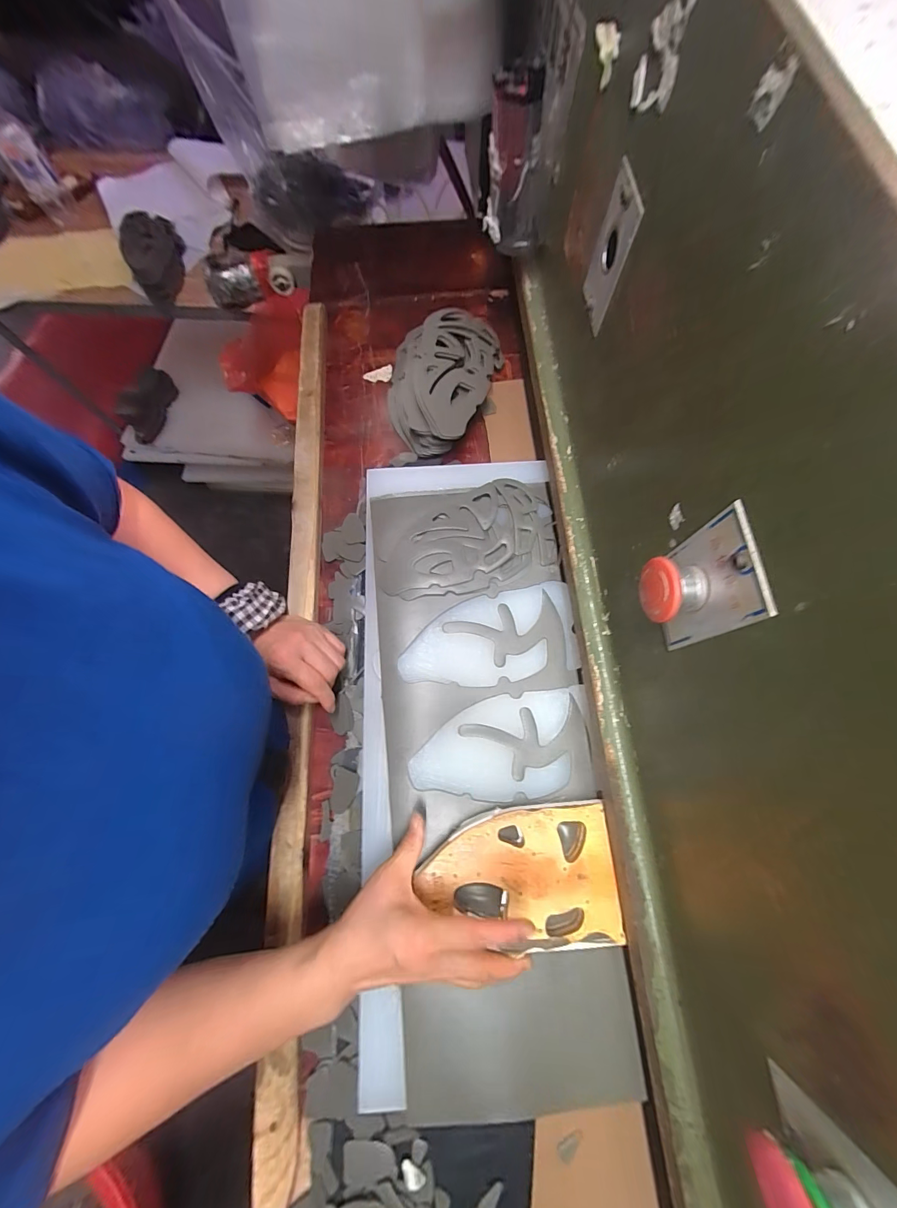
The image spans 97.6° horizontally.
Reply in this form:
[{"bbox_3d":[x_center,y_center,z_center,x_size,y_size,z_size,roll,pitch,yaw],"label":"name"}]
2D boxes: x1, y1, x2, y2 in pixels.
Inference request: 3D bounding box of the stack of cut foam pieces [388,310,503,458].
[{"bbox_3d":[-0.018,-0.309,0.551,0.149,0.058,0.206,15,74,7],"label":"stack of cut foam pieces"}]

